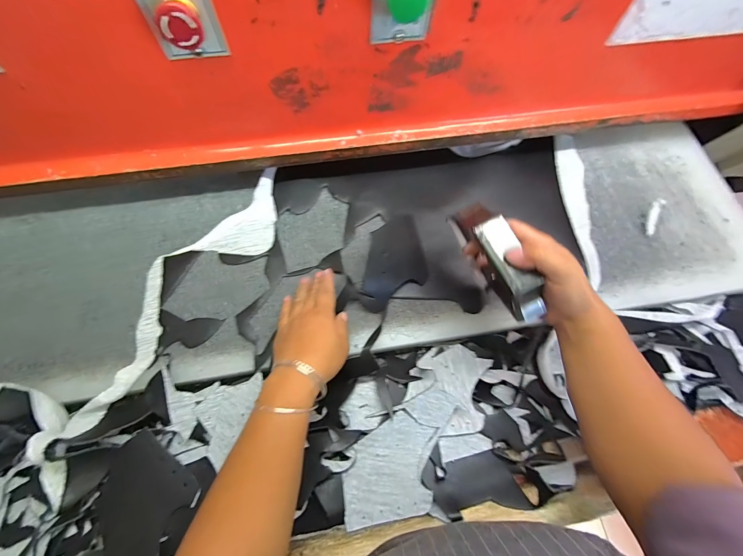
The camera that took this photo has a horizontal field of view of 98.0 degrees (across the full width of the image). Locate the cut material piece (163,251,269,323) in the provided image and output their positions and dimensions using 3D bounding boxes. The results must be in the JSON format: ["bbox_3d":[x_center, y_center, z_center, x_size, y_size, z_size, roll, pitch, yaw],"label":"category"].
[{"bbox_3d":[-0.208,0.013,0.447,0.118,0.009,0.098,11,68,2],"label":"cut material piece"}]

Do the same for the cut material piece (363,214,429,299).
[{"bbox_3d":[0.029,-0.029,0.448,0.099,0.012,0.097,-19,99,-16],"label":"cut material piece"}]

